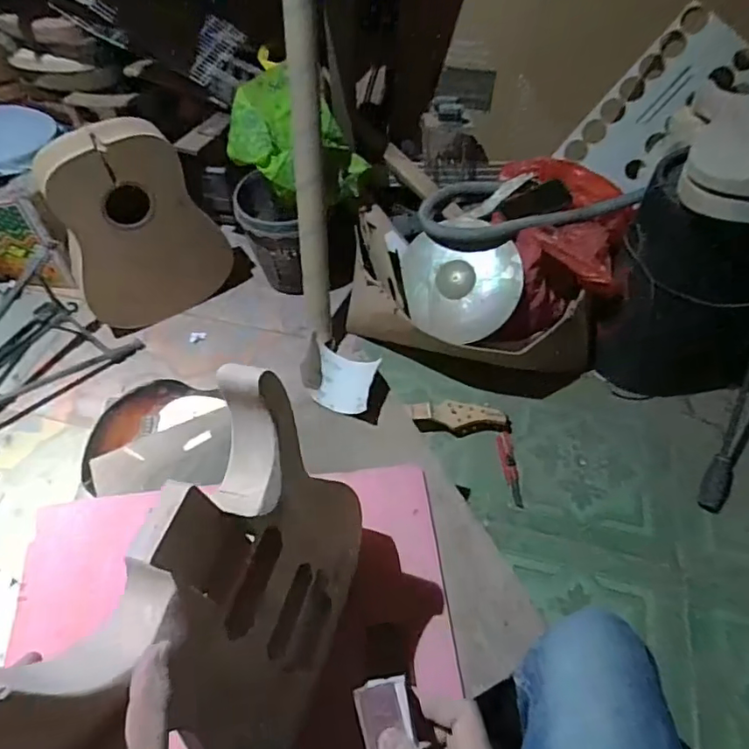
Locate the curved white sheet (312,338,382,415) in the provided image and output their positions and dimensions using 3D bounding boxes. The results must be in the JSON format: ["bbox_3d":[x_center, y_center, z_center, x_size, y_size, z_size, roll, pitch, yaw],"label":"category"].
[{"bbox_3d":[-0.049,0.006,0.854,0.120,0.041,0.097,21,52,15],"label":"curved white sheet"}]

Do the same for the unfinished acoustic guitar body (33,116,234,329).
[{"bbox_3d":[-0.557,-0.349,1.318,0.370,0.477,0.111,-30,57,-25],"label":"unfinished acoustic guitar body"}]

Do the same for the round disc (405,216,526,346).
[{"bbox_3d":[0.201,-0.216,1.255,0.260,0.040,0.278,-1,88,15],"label":"round disc"}]

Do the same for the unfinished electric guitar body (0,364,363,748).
[{"bbox_3d":[-0.094,0.178,0.445,0.042,0.367,0.262,6,52,22],"label":"unfinished electric guitar body"}]

